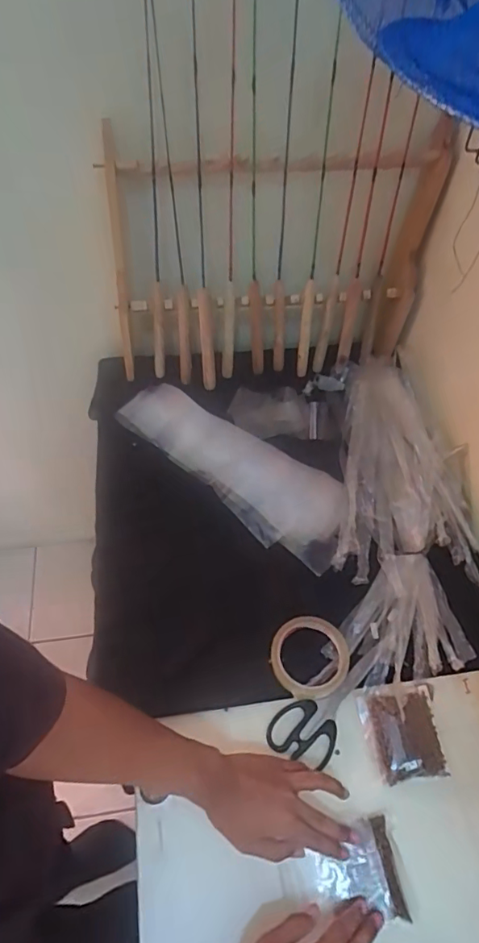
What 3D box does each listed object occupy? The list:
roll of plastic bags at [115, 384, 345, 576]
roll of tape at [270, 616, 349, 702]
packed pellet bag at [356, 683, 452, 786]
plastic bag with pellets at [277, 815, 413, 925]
[{"bbox_3d":[0.000,-0.016,0.801,0.385,0.053,0.147,35,61,19],"label":"roll of plastic bags"},{"bbox_3d":[0.089,0.231,0.651,0.098,0.014,0.095,2,56,-2],"label":"roll of tape"},{"bbox_3d":[0.190,0.303,0.597,0.086,0.042,0.094,-4,56,-6],"label":"packed pellet bag"},{"bbox_3d":[0.103,0.413,0.527,0.120,0.016,0.085,-6,56,-7],"label":"plastic bag with pellets"}]

